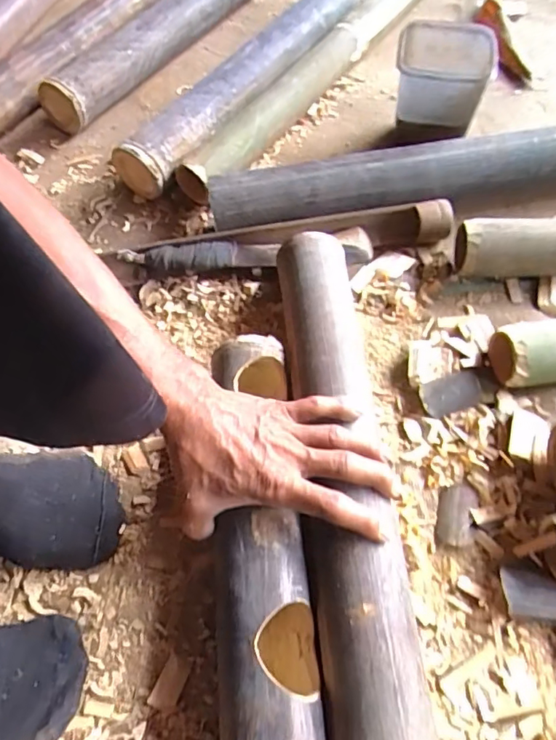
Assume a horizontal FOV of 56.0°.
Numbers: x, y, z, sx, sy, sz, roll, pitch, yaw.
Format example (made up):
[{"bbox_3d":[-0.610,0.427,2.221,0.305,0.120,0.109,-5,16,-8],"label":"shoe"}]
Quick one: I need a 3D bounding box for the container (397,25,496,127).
[{"bbox_3d":[0.191,-0.342,0.608,0.110,0.083,0.094,12,63,8],"label":"container"}]

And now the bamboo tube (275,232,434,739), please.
[{"bbox_3d":[0.059,0.133,0.415,0.073,0.063,0.593,-5,60,-1],"label":"bamboo tube"}]

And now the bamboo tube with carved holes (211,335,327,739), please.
[{"bbox_3d":[-0.007,0.191,0.397,0.075,0.066,0.467,-5,58,-1],"label":"bamboo tube with carved holes"}]

